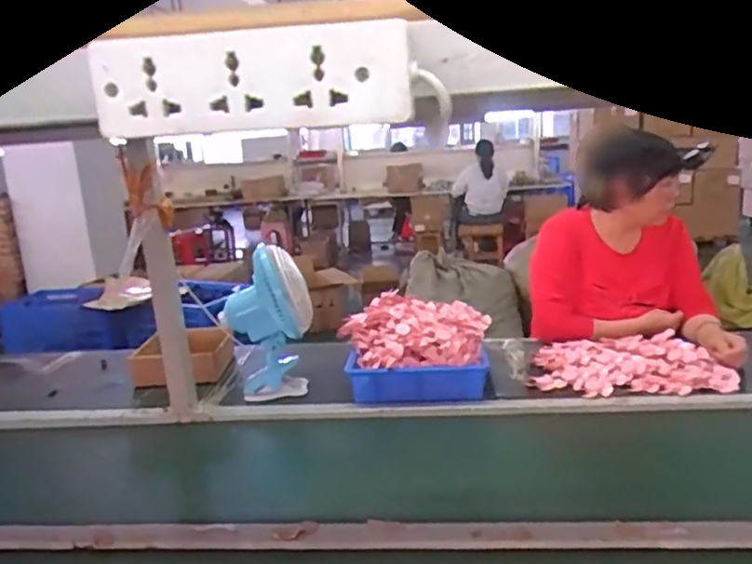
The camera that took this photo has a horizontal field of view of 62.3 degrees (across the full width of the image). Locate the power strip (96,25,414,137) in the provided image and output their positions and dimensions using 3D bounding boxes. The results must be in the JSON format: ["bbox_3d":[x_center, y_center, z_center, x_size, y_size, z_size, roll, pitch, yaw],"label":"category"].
[{"bbox_3d":[-0.066,-0.106,0.330,0.170,0.052,0.025,-5,14,3],"label":"power strip"}]

